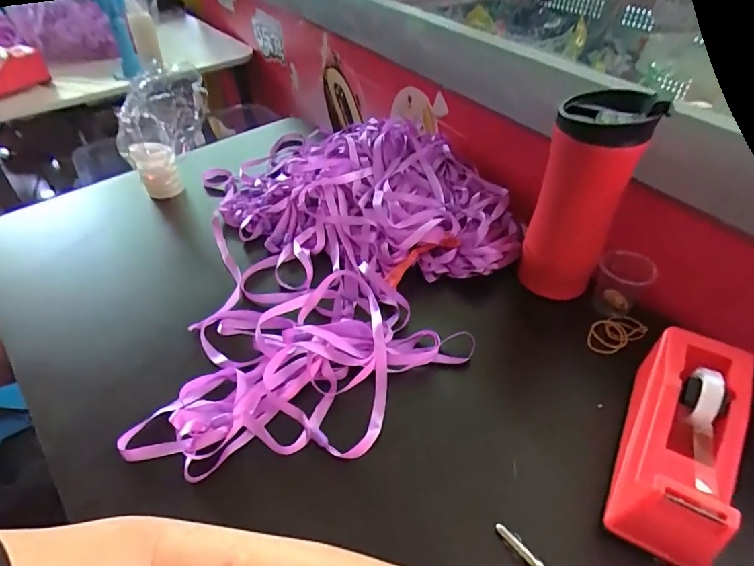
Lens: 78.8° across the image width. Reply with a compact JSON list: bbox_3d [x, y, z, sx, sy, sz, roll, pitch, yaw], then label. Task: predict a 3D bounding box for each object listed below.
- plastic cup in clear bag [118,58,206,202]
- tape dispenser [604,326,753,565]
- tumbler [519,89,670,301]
[{"bbox_3d":[-0.266,-0.191,0.577,0.108,0.150,0.068,-26,49,-24],"label":"plastic cup in clear bag"},{"bbox_3d":[0.211,0.103,0.316,0.064,0.068,0.158,23,59,21],"label":"tape dispenser"},{"bbox_3d":[0.191,-0.082,0.436,0.076,0.183,0.080,19,47,19],"label":"tumbler"}]

